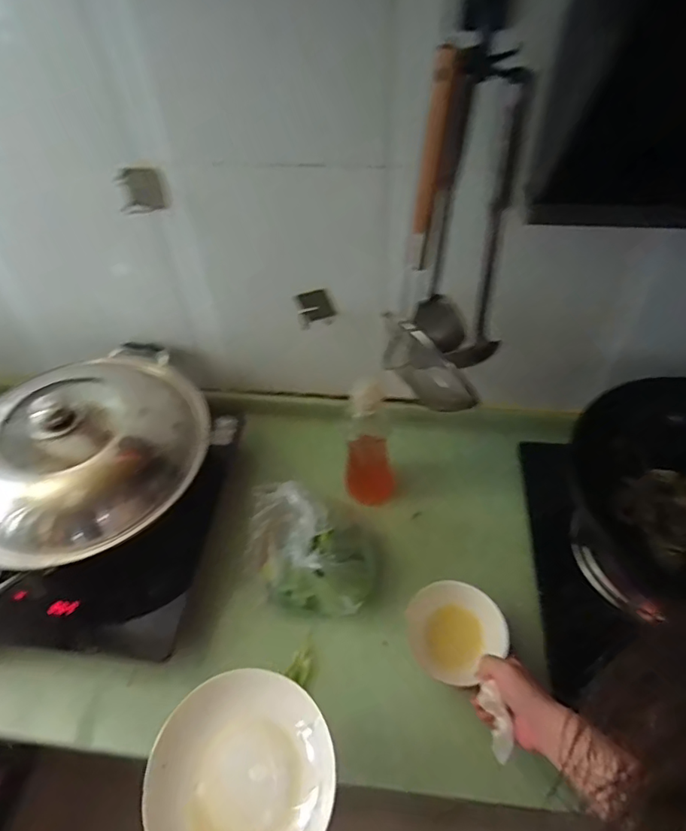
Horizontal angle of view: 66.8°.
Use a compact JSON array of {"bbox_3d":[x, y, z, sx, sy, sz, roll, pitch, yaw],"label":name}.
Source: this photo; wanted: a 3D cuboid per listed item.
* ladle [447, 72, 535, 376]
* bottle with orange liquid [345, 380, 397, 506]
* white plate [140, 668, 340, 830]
[{"bbox_3d":[0.157,-0.172,0.536,0.042,0.298,0.053,17,52,17],"label":"ladle"},{"bbox_3d":[0.041,0.050,0.737,0.071,0.213,0.054,9,50,10],"label":"bottle with orange liquid"},{"bbox_3d":[-0.094,0.331,0.479,0.171,0.039,0.163,-1,49,1],"label":"white plate"}]

